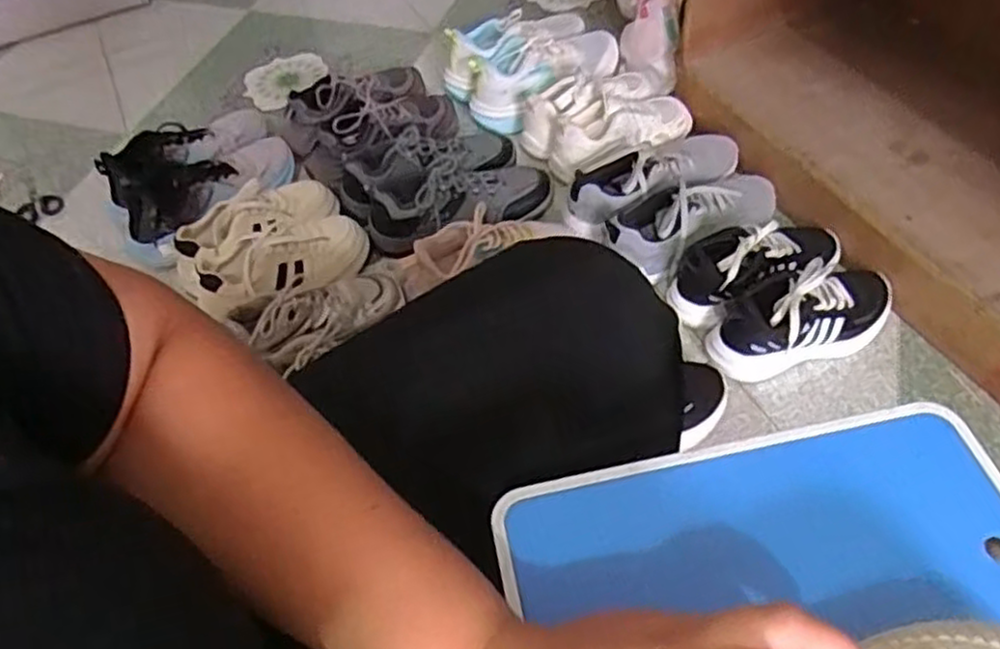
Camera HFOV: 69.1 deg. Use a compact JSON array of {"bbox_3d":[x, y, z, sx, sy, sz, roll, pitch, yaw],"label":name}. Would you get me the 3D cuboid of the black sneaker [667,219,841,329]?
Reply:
[{"bbox_3d":[0.336,-0.082,0.937,0.243,0.085,0.105,-18,53,-9],"label":"black sneaker"}]

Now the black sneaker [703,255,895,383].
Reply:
[{"bbox_3d":[0.378,-0.014,0.887,0.246,0.084,0.106,-25,54,-14],"label":"black sneaker"}]

